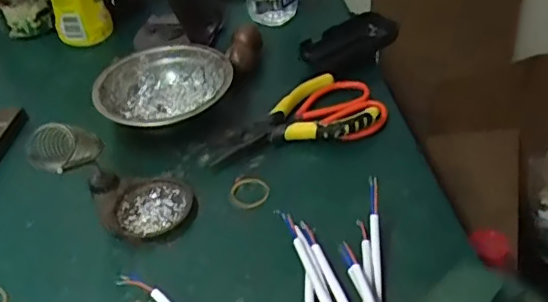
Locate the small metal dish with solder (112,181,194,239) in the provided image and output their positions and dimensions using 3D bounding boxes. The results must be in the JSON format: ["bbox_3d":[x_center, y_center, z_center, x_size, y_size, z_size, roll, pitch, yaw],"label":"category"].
[{"bbox_3d":[-0.096,0.046,0.450,0.057,0.011,0.055,-4,40,3],"label":"small metal dish with solder"}]

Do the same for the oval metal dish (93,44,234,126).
[{"bbox_3d":[-0.103,-0.054,0.539,0.127,0.045,0.112,-21,42,-17],"label":"oval metal dish"}]

